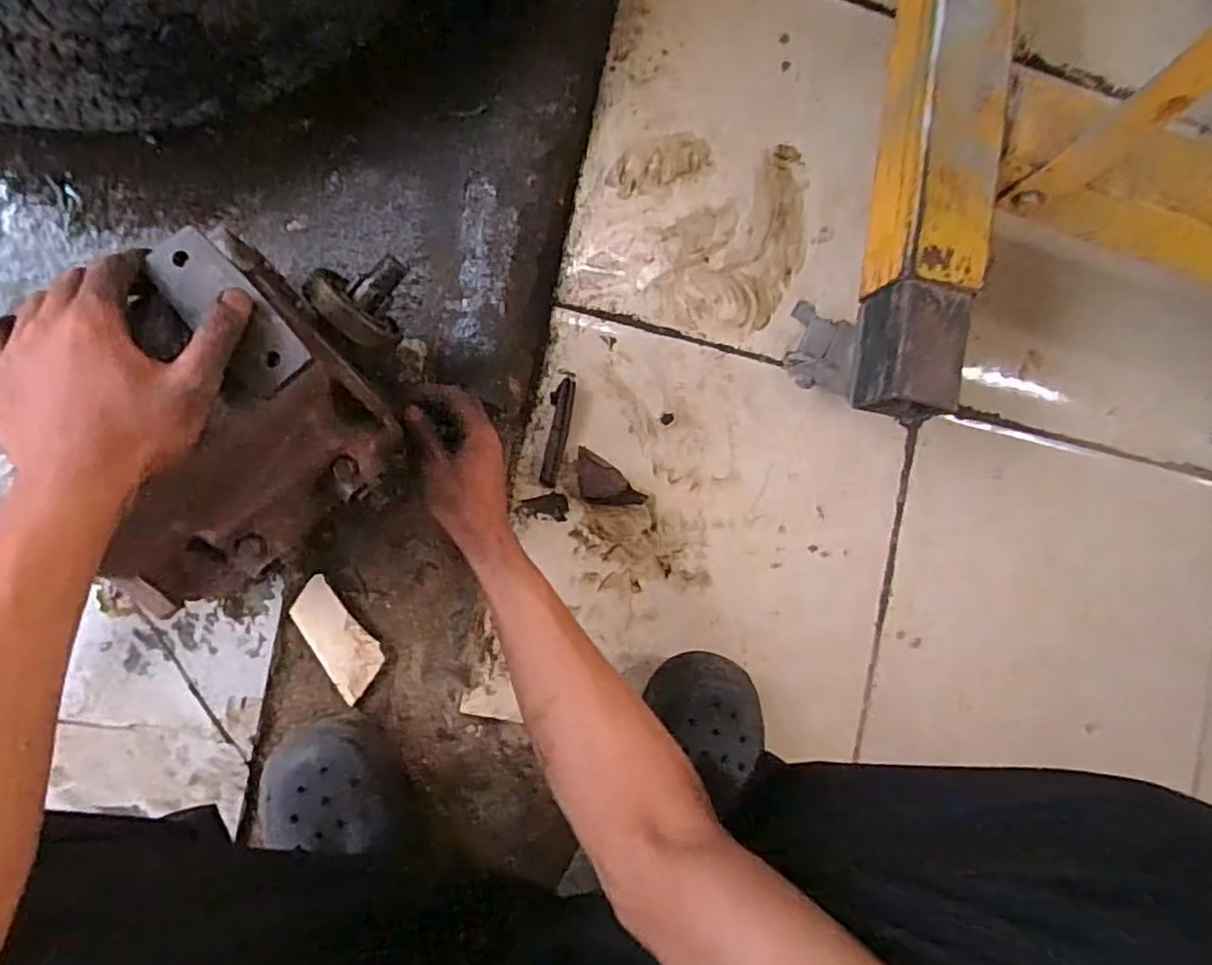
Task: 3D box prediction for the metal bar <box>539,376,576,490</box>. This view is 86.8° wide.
[{"bbox_3d":[-0.046,-0.049,0.617,0.020,0.004,0.103,10,88,-9],"label":"metal bar"}]

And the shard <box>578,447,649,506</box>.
[{"bbox_3d":[-0.002,0.004,0.616,0.078,0.010,0.040,40,83,-7],"label":"shard"}]

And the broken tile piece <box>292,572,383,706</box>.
[{"bbox_3d":[-0.242,0.140,0.582,0.045,0.012,0.110,-31,94,-8],"label":"broken tile piece"}]

